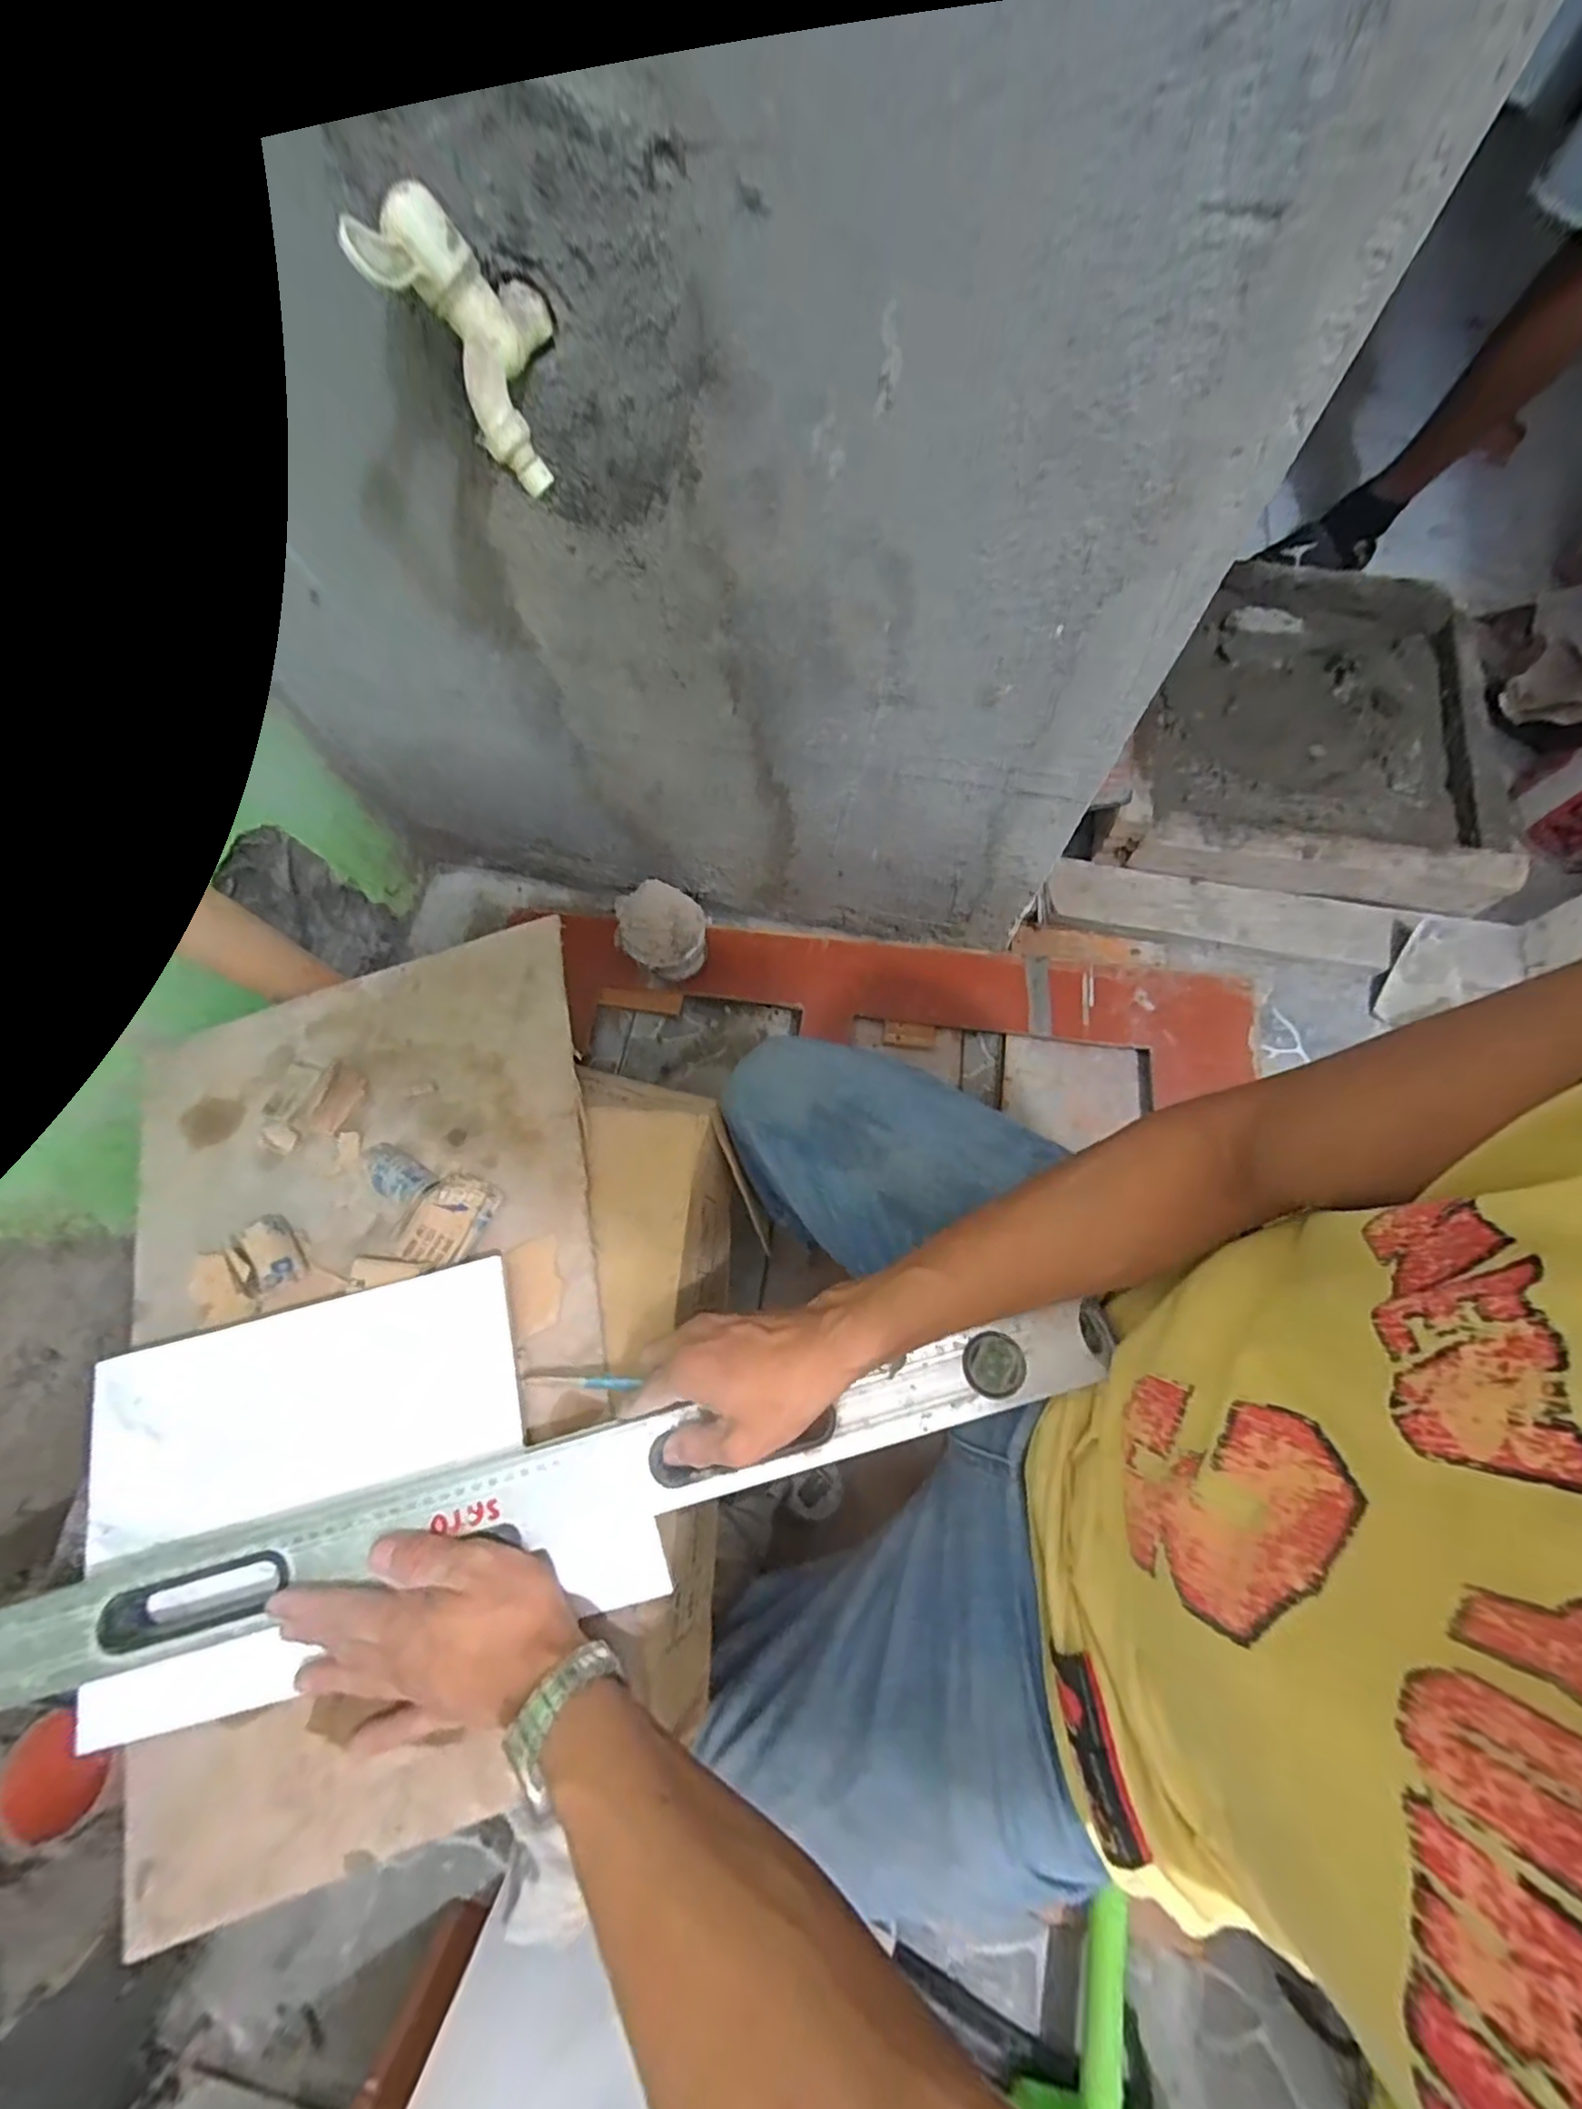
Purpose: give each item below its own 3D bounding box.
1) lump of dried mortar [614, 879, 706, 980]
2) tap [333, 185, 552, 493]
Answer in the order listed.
[{"bbox_3d":[-0.147,-0.137,0.764,0.099,0.083,0.090,-26,72,-7],"label":"lump of dried mortar"},{"bbox_3d":[-0.155,-0.358,0.333,0.029,0.102,0.074,5,69,39],"label":"tap"}]

